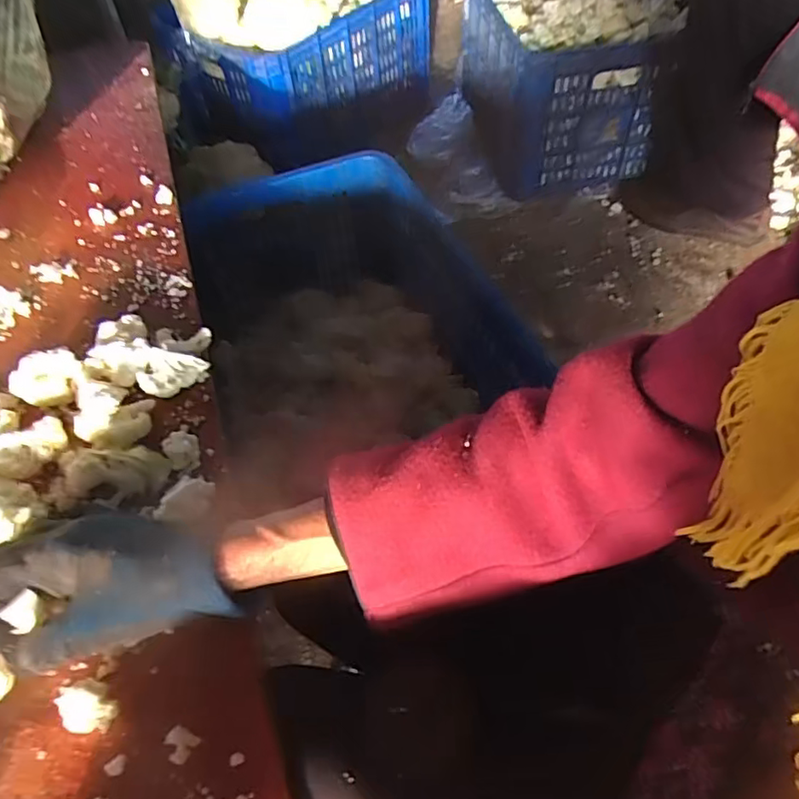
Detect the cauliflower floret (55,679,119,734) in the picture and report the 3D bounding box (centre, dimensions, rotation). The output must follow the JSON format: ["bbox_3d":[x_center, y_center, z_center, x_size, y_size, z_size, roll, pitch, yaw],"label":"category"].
[{"bbox_3d":[-0.180,0.176,0.342,0.032,0.020,0.025,13,55,13],"label":"cauliflower floret"}]

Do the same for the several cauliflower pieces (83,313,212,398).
[{"bbox_3d":[-0.211,-0.037,0.499,0.094,0.037,0.079,-6,53,-1],"label":"several cauliflower pieces"}]

